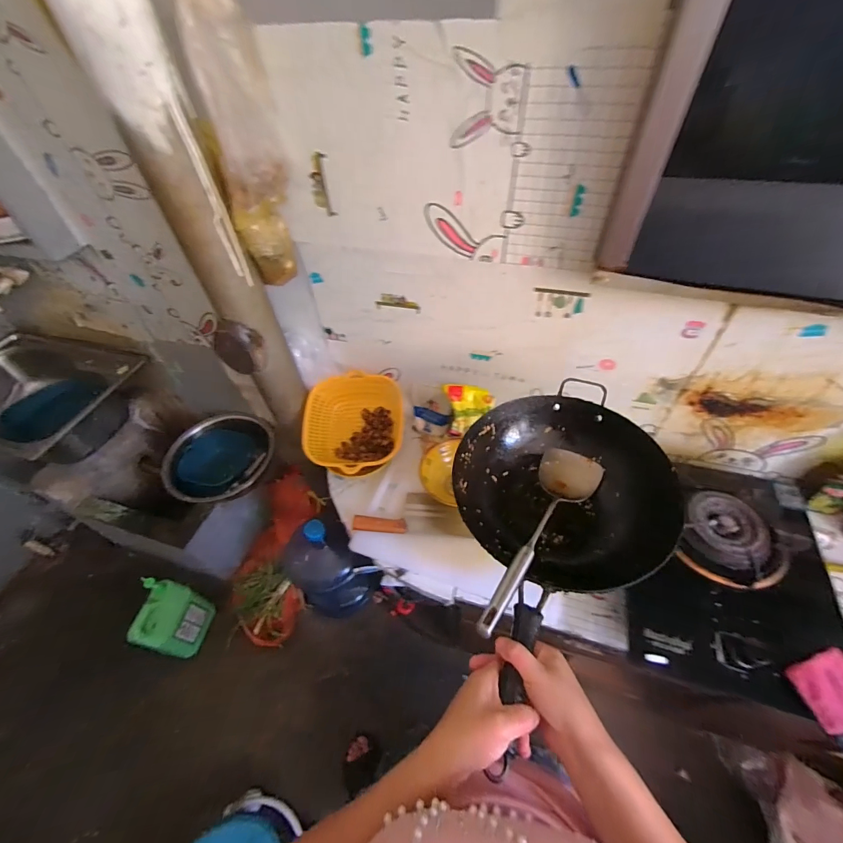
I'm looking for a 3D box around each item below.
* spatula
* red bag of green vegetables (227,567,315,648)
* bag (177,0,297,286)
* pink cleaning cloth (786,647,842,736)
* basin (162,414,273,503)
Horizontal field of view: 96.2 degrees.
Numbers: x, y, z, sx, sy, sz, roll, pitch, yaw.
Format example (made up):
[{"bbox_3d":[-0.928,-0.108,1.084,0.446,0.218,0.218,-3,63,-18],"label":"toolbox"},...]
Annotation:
[{"bbox_3d":[0.175,0.144,0.523,0.093,0.051,0.373,24,30,22],"label":"spatula"},{"bbox_3d":[-0.553,0.644,1.306,0.247,0.107,0.233,26,57,23],"label":"red bag of green vegetables"},{"bbox_3d":[-0.265,-0.400,0.590,0.108,0.371,0.124,-10,50,-4],"label":"bag"},{"bbox_3d":[0.600,0.388,0.544,0.104,0.016,0.084,-15,51,-9],"label":"pink cleaning cloth"},{"bbox_3d":[-0.682,0.145,1.257,0.339,0.128,0.282,-32,55,-21],"label":"basin"}]

